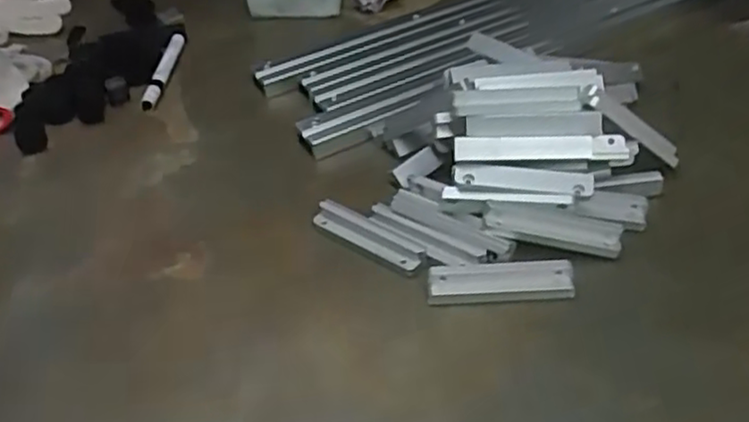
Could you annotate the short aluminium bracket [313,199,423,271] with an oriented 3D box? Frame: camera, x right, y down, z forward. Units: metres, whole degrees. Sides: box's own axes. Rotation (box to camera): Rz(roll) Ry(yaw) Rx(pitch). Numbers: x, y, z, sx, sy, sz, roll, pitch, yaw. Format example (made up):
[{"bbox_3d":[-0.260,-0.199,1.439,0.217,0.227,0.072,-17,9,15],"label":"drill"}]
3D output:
[{"bbox_3d":[-0.005,0.019,0.545,0.099,0.016,0.022,23,47,31],"label":"short aluminium bracket"}]

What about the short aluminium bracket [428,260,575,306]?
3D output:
[{"bbox_3d":[0.088,0.050,0.497,0.098,0.017,0.025,-4,39,2],"label":"short aluminium bracket"}]

